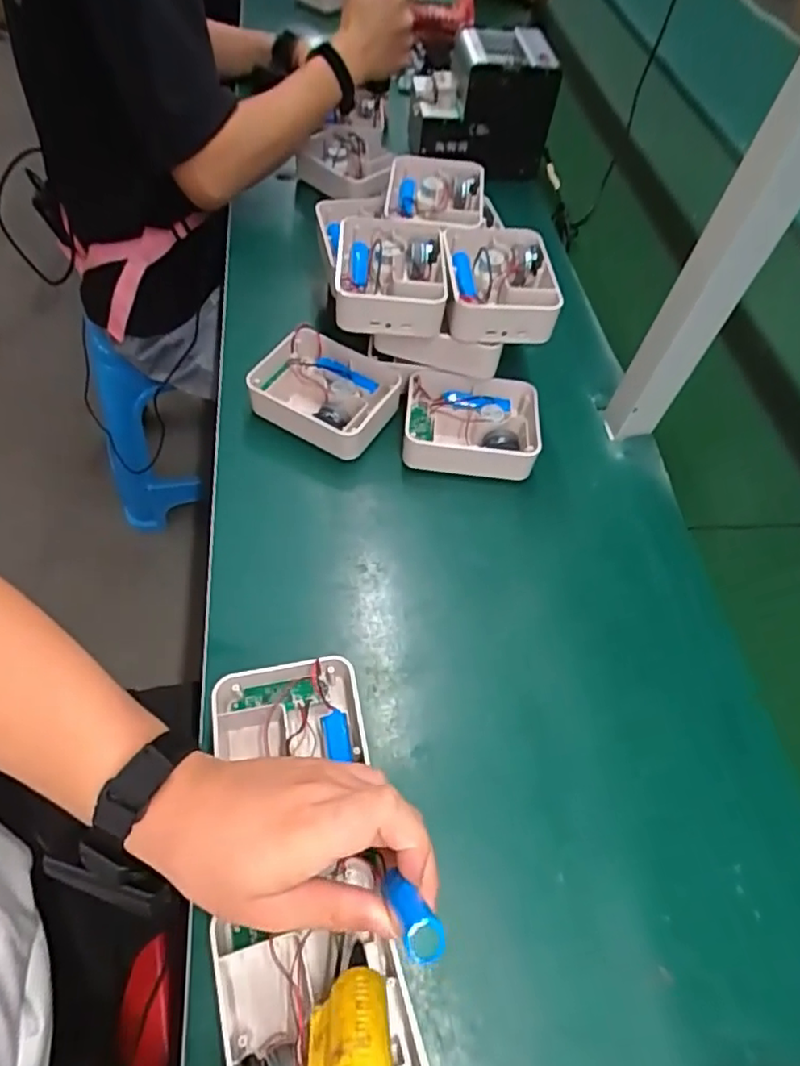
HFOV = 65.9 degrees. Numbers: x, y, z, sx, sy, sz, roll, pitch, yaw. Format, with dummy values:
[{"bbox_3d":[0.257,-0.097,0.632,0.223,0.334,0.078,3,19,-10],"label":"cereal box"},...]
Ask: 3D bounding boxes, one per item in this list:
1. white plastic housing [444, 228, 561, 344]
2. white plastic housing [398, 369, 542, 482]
[{"bbox_3d":[0.095,-0.244,0.600,0.107,0.038,0.134,3,57,-4],"label":"white plastic housing"},{"bbox_3d":[0.069,-0.106,0.614,0.129,0.043,0.105,6,56,-2],"label":"white plastic housing"}]

